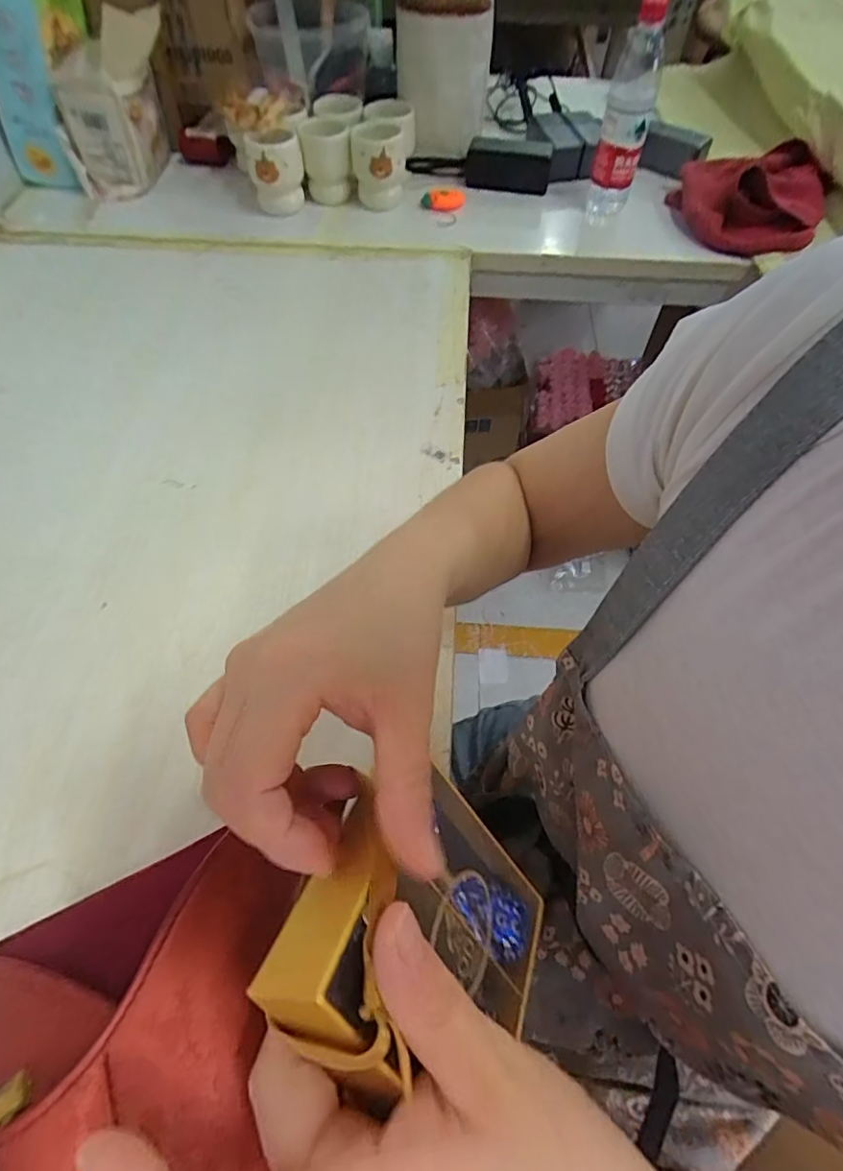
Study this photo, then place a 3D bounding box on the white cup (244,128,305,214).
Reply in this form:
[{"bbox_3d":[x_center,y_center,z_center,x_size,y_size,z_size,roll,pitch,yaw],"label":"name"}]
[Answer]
[{"bbox_3d":[-0.210,-0.601,0.787,0.077,0.085,0.082,-15,59,-10],"label":"white cup"}]

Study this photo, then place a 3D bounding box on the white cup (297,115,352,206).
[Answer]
[{"bbox_3d":[-0.142,-0.638,0.813,0.073,0.083,0.077,-11,58,-8],"label":"white cup"}]

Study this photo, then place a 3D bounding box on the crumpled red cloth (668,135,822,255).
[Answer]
[{"bbox_3d":[0.470,-0.549,0.780,0.190,0.094,0.169,8,58,4],"label":"crumpled red cloth"}]

